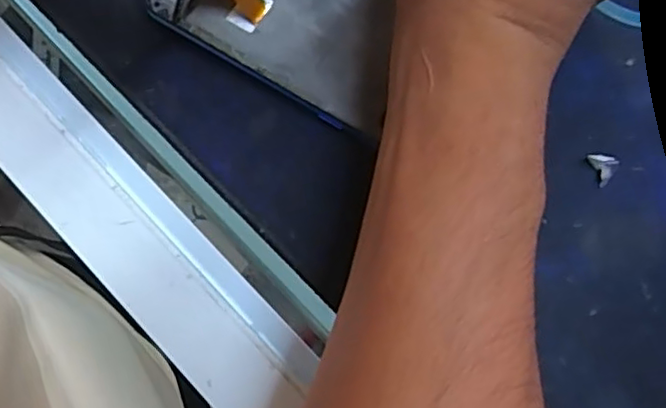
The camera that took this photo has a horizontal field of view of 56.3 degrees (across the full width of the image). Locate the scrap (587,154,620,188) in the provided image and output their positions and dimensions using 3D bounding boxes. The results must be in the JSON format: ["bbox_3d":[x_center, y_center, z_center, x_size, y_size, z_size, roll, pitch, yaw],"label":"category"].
[{"bbox_3d":[0.104,-0.014,0.239,0.009,0.005,0.013,-25,79,-6],"label":"scrap"}]

